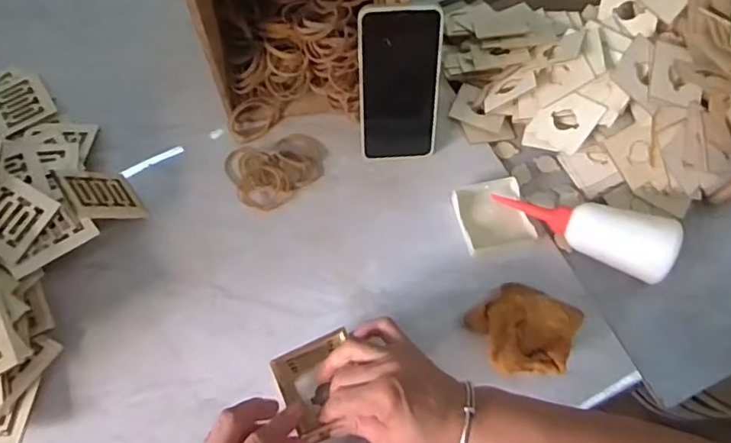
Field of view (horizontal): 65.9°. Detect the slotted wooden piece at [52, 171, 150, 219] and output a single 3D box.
[{"bbox_3d":[-0.272,-0.028,0.582,0.005,0.077,0.061,-48,68,24],"label":"slotted wooden piece"}]

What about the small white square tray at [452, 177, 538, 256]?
[{"bbox_3d":[0.135,-0.006,0.598,0.072,0.015,0.073,-12,65,-6],"label":"small white square tray"}]

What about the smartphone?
[{"bbox_3d":[0.035,-0.136,0.578,0.082,0.170,0.010,-5,42,-3],"label":"smartphone"}]

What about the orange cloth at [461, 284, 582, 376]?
[{"bbox_3d":[0.152,0.098,0.527,0.089,0.053,0.089,-24,67,-11],"label":"orange cloth"}]

